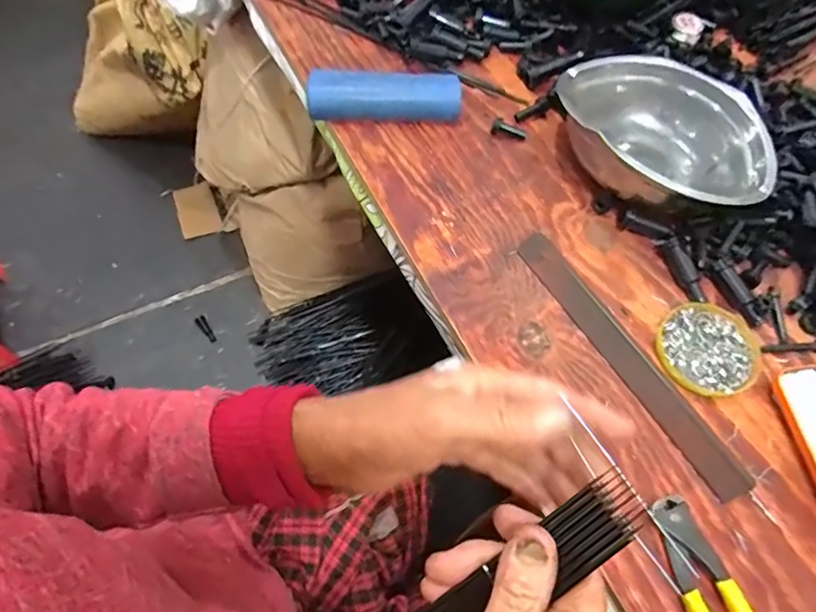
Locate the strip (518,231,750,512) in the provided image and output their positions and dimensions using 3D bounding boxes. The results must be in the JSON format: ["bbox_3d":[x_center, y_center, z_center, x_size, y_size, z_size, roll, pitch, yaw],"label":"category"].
[{"bbox_3d":[0.186,0.041,0.468,0.030,0.010,0.265,-27,67,-17],"label":"strip"}]

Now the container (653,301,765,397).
[{"bbox_3d":[0.262,0.037,0.474,0.089,0.008,0.082,1,62,-3],"label":"container"}]

